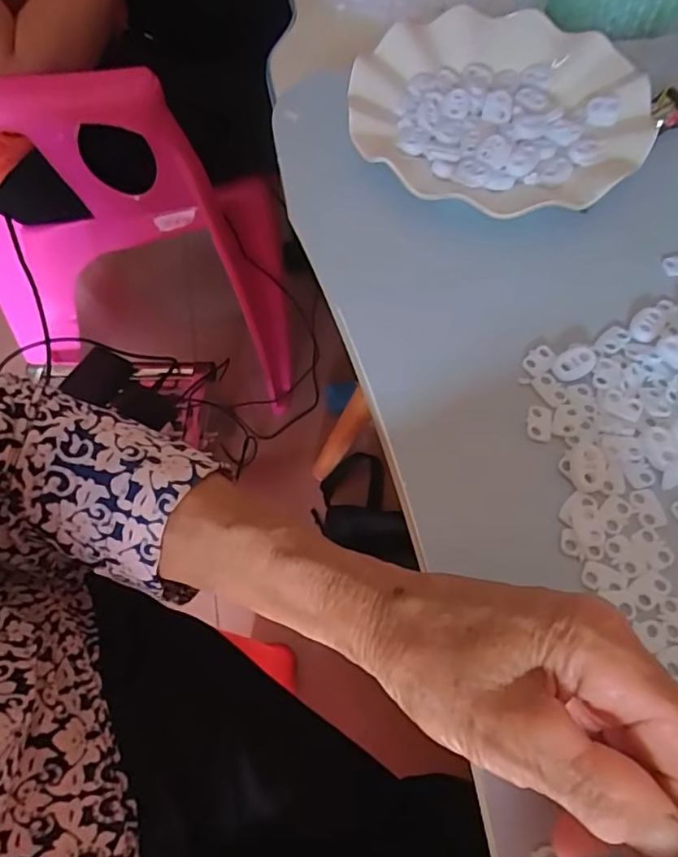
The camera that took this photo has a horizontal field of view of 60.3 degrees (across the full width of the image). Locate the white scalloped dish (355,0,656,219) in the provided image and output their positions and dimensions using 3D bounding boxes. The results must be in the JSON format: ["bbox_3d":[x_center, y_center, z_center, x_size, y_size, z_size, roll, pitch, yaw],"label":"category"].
[{"bbox_3d":[0.097,-0.197,0.366,0.174,0.033,0.165,-1,61,1],"label":"white scalloped dish"}]

